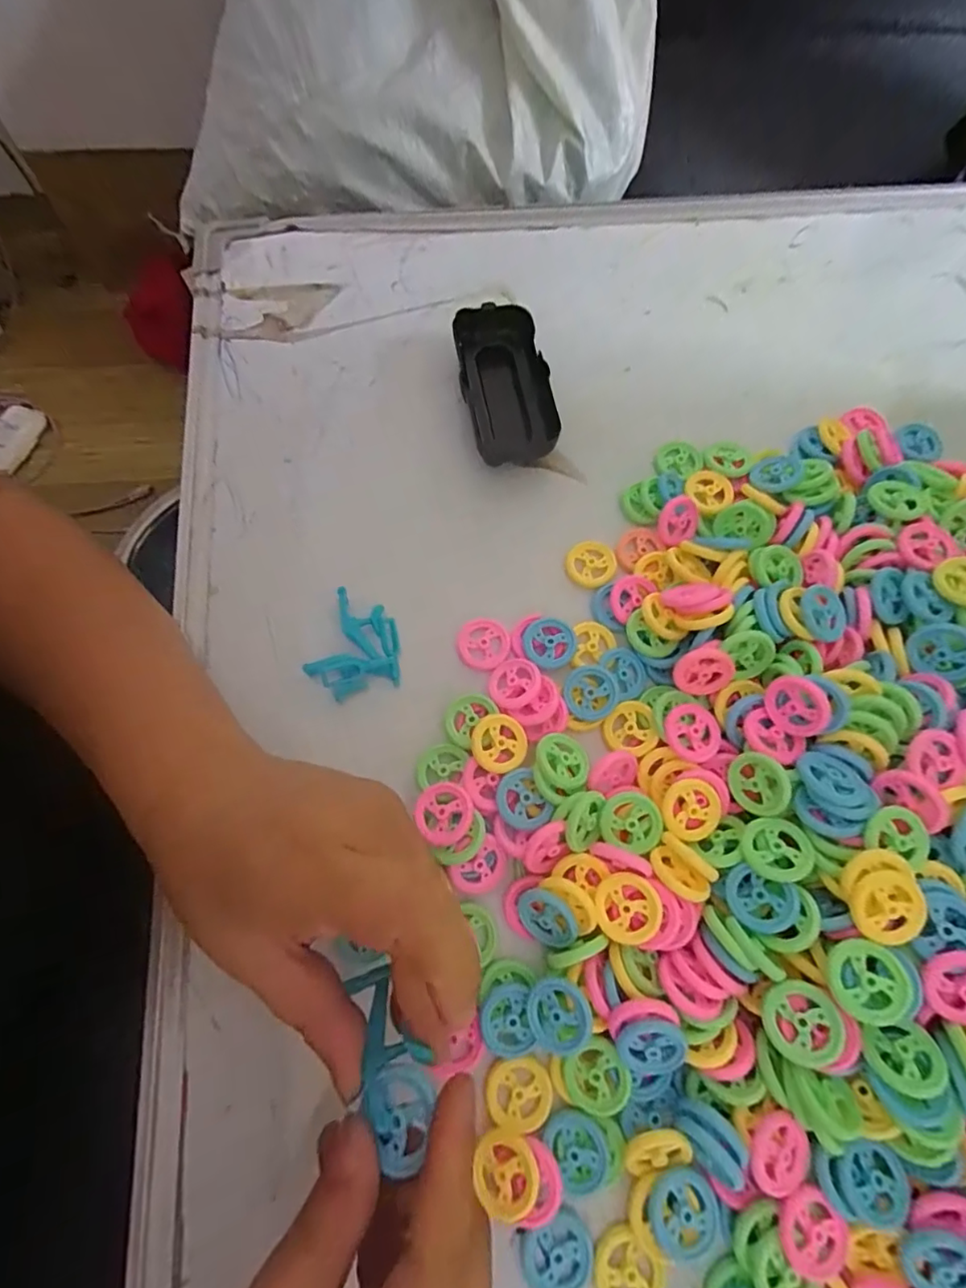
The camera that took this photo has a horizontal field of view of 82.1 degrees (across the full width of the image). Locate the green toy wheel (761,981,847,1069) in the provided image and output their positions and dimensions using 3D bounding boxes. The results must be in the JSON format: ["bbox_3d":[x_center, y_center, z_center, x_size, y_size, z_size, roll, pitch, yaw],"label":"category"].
[{"bbox_3d":[0.133,0.158,0.231,0.029,0.005,0.029,-9,63,19],"label":"green toy wheel"}]

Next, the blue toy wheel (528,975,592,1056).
[{"bbox_3d":[0.033,0.164,0.245,0.028,0.004,0.029,-7,70,18],"label":"blue toy wheel"}]

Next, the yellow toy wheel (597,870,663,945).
[{"bbox_3d":[0.066,0.121,0.252,0.029,0.004,0.030,-4,76,16],"label":"yellow toy wheel"}]

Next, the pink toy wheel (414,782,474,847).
[{"bbox_3d":[-0.019,0.083,0.273,0.028,0.007,0.029,1,71,-2],"label":"pink toy wheel"}]

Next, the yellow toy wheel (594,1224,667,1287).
[{"bbox_3d":[0.061,0.263,0.229,0.029,0.004,0.027,1,71,-2],"label":"yellow toy wheel"}]

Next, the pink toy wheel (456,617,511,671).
[{"bbox_3d":[0.000,0.000,0.313,0.029,0.004,0.029,1,71,-2],"label":"pink toy wheel"}]

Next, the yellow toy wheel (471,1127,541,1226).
[{"bbox_3d":[0.011,0.226,0.236,0.025,0.004,0.029,-19,59,-1],"label":"yellow toy wheel"}]

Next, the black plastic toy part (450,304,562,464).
[{"bbox_3d":[0.014,-0.164,0.357,0.053,0.028,0.105,-9,72,-5],"label":"black plastic toy part"}]

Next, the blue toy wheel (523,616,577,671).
[{"bbox_3d":[0.037,-0.001,0.310,0.029,0.007,0.028,1,71,-2],"label":"blue toy wheel"}]

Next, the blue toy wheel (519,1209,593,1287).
[{"bbox_3d":[0.031,0.256,0.233,0.030,0.005,0.027,-24,74,-9],"label":"blue toy wheel"}]

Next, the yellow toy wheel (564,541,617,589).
[{"bbox_3d":[0.065,-0.047,0.330,0.031,0.005,0.028,-15,73,-7],"label":"yellow toy wheel"}]

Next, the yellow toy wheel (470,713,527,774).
[{"bbox_3d":[0.008,0.051,0.286,0.029,0.004,0.030,1,71,-2],"label":"yellow toy wheel"}]

